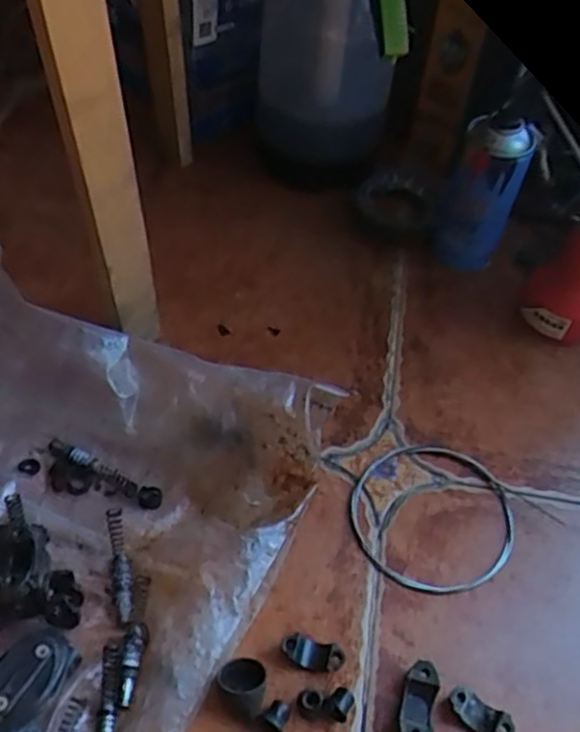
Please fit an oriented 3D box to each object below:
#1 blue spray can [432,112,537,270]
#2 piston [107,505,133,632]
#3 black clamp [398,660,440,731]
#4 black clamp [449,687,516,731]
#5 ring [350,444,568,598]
[{"bbox_3d":[0.187,-0.164,0.684,0.067,0.161,0.061,21,53,11],"label":"blue spray can"},{"bbox_3d":[-0.124,0.146,0.500,0.014,0.010,0.086,-7,53,-11],"label":"piston"},{"bbox_3d":[0.084,0.225,0.451,0.021,0.021,0.051,14,52,6],"label":"black clamp"},{"bbox_3d":[0.125,0.232,0.453,0.043,0.020,0.017,30,55,18],"label":"black clamp"},{"bbox_3d":[0.121,0.117,0.549,0.144,0.006,0.128,-31,60,-26],"label":"ring"}]

